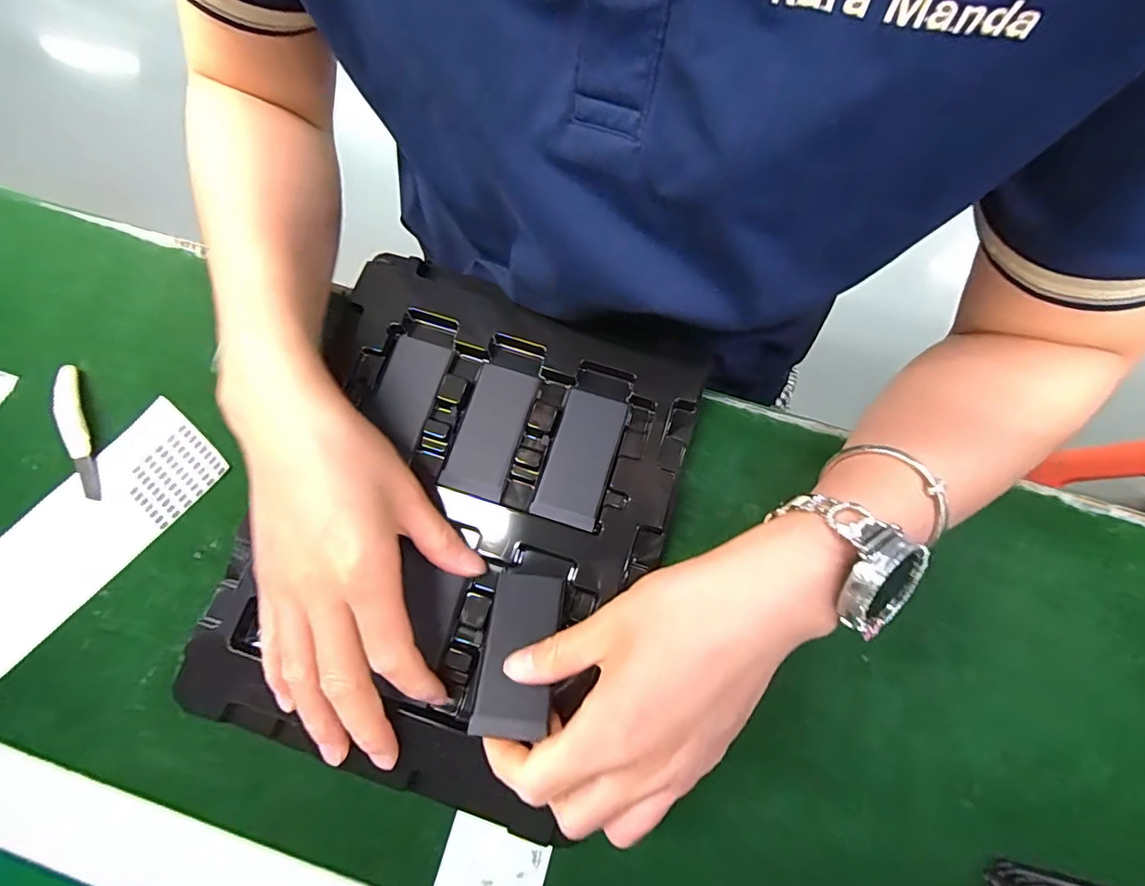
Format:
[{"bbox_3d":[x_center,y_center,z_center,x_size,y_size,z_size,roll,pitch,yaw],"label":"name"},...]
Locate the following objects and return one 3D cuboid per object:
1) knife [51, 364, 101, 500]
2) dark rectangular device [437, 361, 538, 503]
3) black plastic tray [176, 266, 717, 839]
[{"bbox_3d":[-0.296,-0.007,0.309,0.013,0.009,0.084,-22,76,-6],"label":"knife"},{"bbox_3d":[-0.048,-0.007,0.302,0.035,0.009,0.076,16,76,4],"label":"dark rectangular device"},{"bbox_3d":[-0.065,0.039,0.282,0.216,0.036,0.262,19,76,5],"label":"black plastic tray"}]

